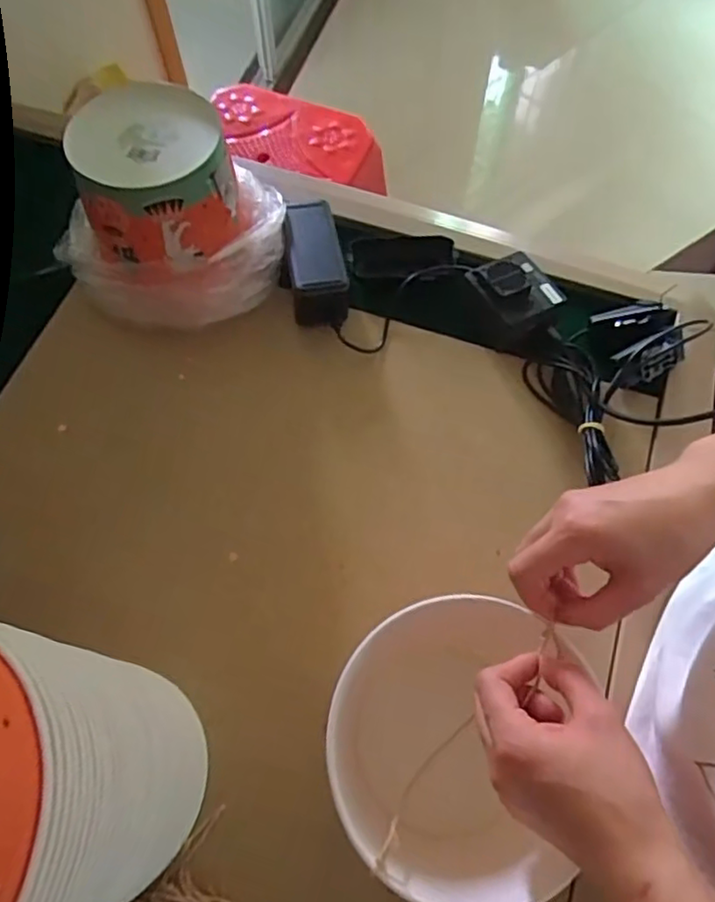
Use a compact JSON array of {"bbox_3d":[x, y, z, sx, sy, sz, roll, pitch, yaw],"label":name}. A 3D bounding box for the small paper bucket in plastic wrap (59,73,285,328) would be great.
[{"bbox_3d":[-0.180,-0.219,0.580,0.201,0.153,0.162,6,66,3],"label":"small paper bucket in plastic wrap"}]

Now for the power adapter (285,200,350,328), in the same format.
[{"bbox_3d":[-0.044,-0.193,0.621,0.056,0.043,0.138,-7,66,-3],"label":"power adapter"}]

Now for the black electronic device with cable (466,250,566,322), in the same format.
[{"bbox_3d":[0.153,-0.161,0.596,0.072,0.018,0.069,-24,68,-10],"label":"black electronic device with cable"}]

